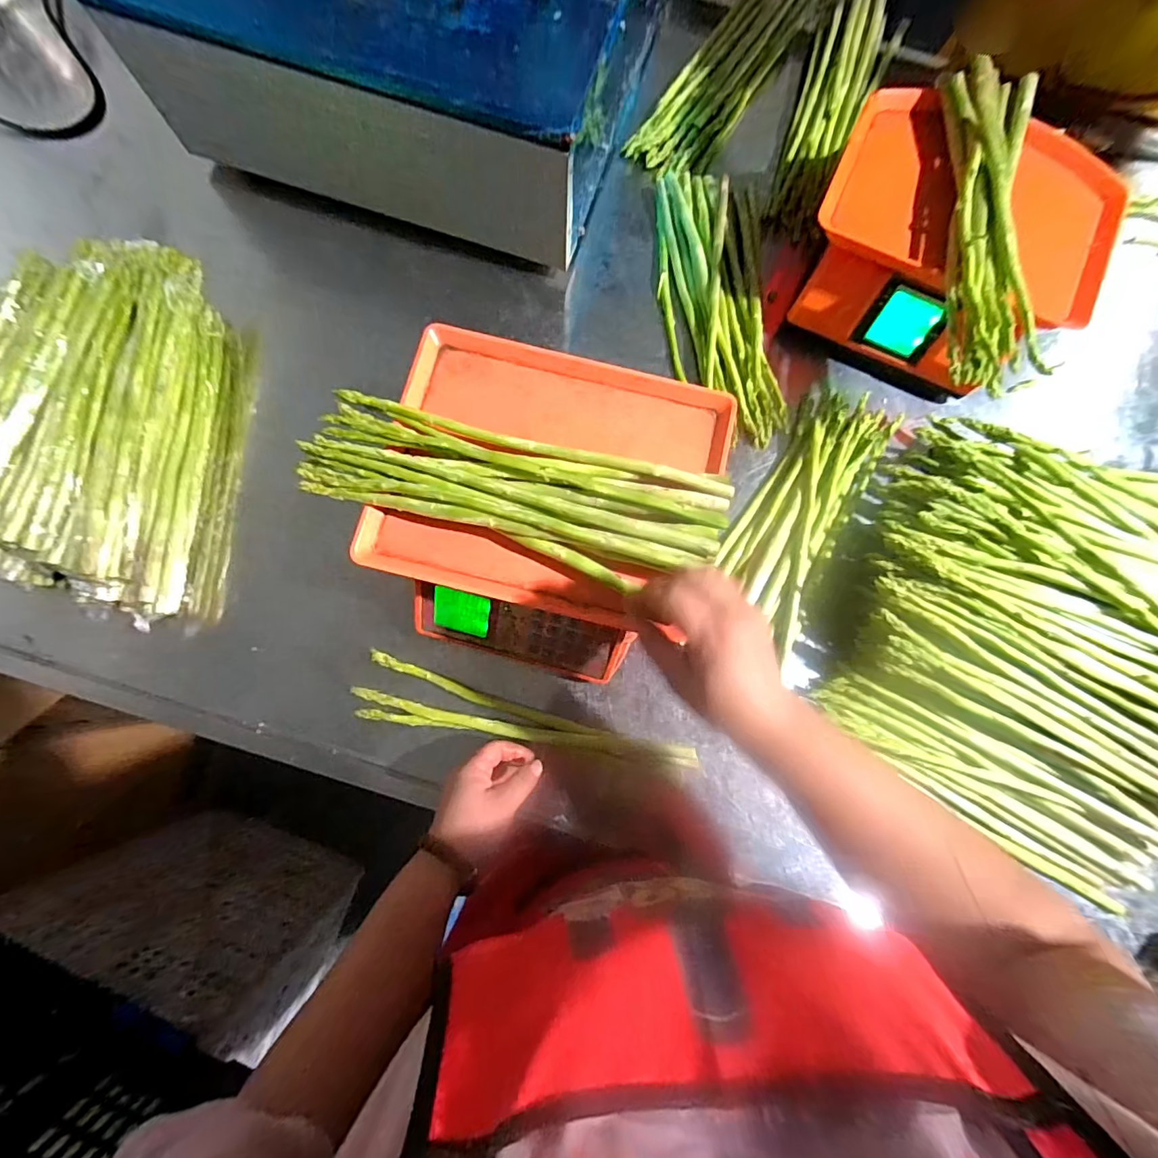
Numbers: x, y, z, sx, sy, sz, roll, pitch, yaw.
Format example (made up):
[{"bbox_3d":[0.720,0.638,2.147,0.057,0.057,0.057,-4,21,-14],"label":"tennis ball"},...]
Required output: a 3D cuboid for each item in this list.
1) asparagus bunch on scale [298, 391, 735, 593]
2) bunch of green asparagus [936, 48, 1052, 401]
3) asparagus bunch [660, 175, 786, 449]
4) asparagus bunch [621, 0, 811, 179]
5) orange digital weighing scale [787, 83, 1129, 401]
[{"bbox_3d":[-0.054,-0.074,0.419,0.347,0.032,0.107,13,80,3],"label":"asparagus bunch on scale"},{"bbox_3d":[0.404,-0.351,0.490,0.076,0.040,0.353,7,80,-1],"label":"bunch of green asparagus"},{"bbox_3d":[0.168,-0.335,0.597,0.123,0.020,0.346,-3,81,-3],"label":"asparagus bunch"},{"bbox_3d":[0.195,-0.680,0.651,0.101,0.044,0.355,33,81,3],"label":"asparagus bunch"},{"bbox_3d":[0.412,-0.382,0.560,0.284,0.106,0.269,29,80,3],"label":"orange digital weighing scale"}]

